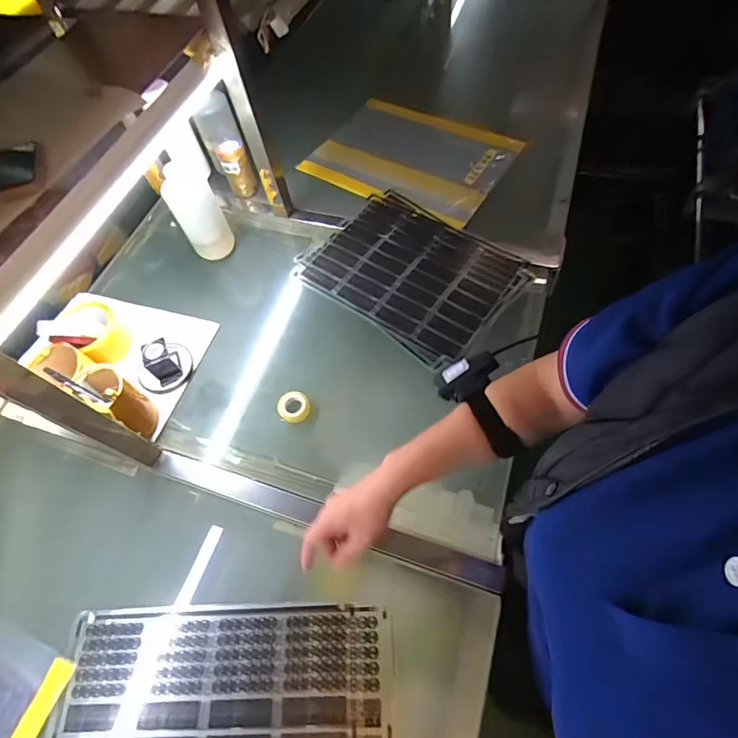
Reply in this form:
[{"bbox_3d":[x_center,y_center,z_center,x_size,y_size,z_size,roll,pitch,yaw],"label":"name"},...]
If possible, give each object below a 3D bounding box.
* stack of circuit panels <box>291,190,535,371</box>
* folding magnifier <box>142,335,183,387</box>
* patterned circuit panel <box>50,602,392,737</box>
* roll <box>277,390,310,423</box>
[{"bbox_3d":[0.067,-0.170,0.728,0.340,0.013,0.254,35,70,21],"label":"stack of circuit panels"},{"bbox_3d":[-0.313,-0.013,0.645,0.037,0.046,0.053,-27,63,-10],"label":"folding magnifier"},{"bbox_3d":[-0.159,0.387,0.447,0.360,0.007,0.242,-4,61,3],"label":"patterned circuit panel"},{"bbox_3d":[-0.108,0.054,0.612,0.045,0.017,0.043,-2,61,4],"label":"roll"}]

